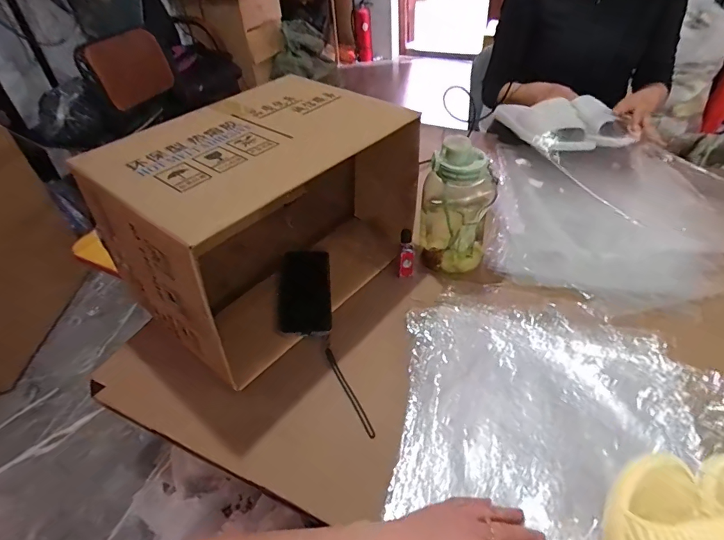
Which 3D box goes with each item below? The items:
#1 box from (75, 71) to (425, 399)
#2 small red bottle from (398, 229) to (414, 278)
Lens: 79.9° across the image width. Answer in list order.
[{"bbox_3d":[-0.129,-0.085,0.666,0.250,0.259,0.420,28,51,32],"label":"box"},{"bbox_3d":[0.073,-0.026,0.704,0.024,0.090,0.021,1,42,7],"label":"small red bottle"}]

